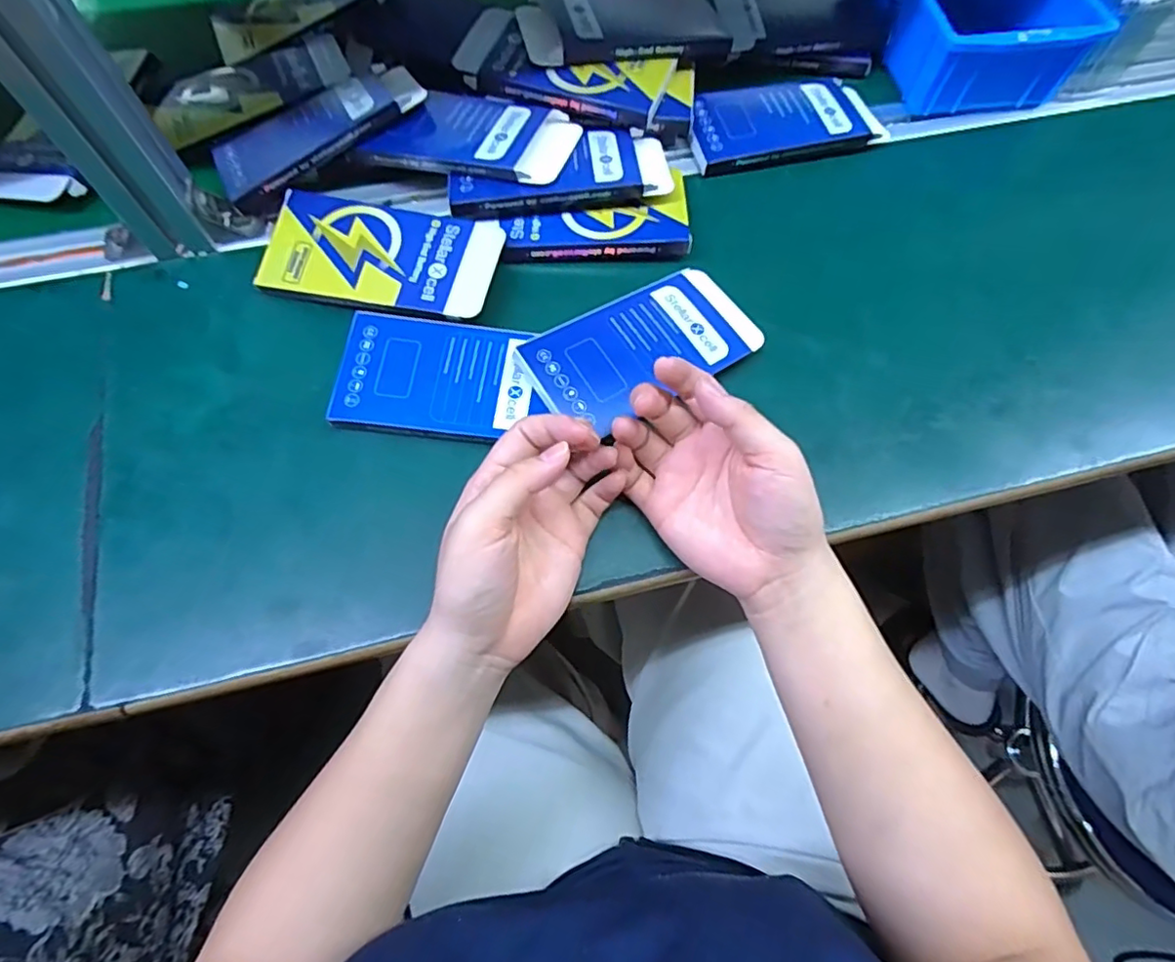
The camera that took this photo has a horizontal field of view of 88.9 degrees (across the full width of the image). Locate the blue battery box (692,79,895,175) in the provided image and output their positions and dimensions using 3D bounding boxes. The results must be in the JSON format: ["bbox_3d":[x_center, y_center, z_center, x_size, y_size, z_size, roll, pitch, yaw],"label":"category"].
[{"bbox_3d":[0.154,-0.284,0.477,0.148,0.019,0.074,-13,70,-7],"label":"blue battery box"}]

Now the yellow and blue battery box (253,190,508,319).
[{"bbox_3d":[-0.138,-0.155,0.404,0.153,0.009,0.085,11,69,2],"label":"yellow and blue battery box"}]

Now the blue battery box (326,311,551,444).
[{"bbox_3d":[-0.091,-0.063,0.379,0.124,0.015,0.076,8,69,1],"label":"blue battery box"}]

